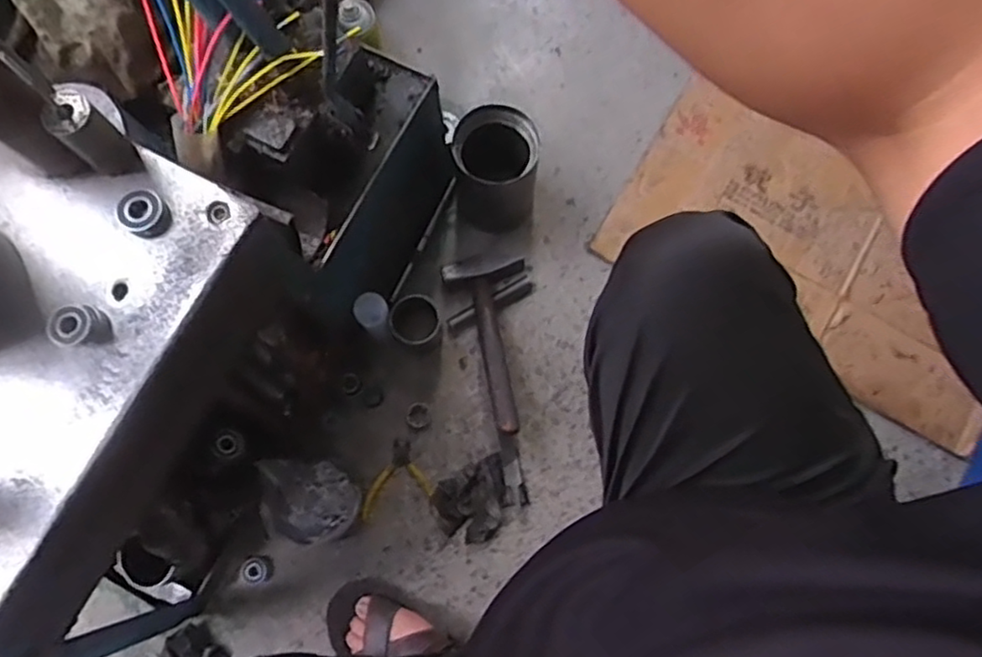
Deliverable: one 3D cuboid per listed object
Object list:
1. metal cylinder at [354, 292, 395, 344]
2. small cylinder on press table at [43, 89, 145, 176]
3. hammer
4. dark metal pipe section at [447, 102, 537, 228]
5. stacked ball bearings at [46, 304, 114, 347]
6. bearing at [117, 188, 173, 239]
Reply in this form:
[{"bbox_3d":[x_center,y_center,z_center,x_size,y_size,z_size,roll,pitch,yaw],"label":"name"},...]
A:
[{"bbox_3d":[-0.162,-0.012,0.939,0.047,0.105,0.053,-30,78,-6],"label":"metal cylinder"},{"bbox_3d":[-0.331,-0.159,0.548,0.039,0.077,0.038,-40,79,-8],"label":"small cylinder on press table"},{"bbox_3d":[0.008,0.018,0.968,0.124,0.047,0.287,-10,62,-2],"label":"hammer"},{"bbox_3d":[0.007,-0.230,0.981,0.120,0.176,0.113,10,77,3],"label":"dark metal pipe section"},{"bbox_3d":[-0.332,-0.002,0.532,0.037,0.026,0.030,-23,78,-5],"label":"stacked ball bearings"},{"bbox_3d":[-0.297,-0.100,0.564,0.037,0.017,0.044,-34,79,-7],"label":"bearing"}]

